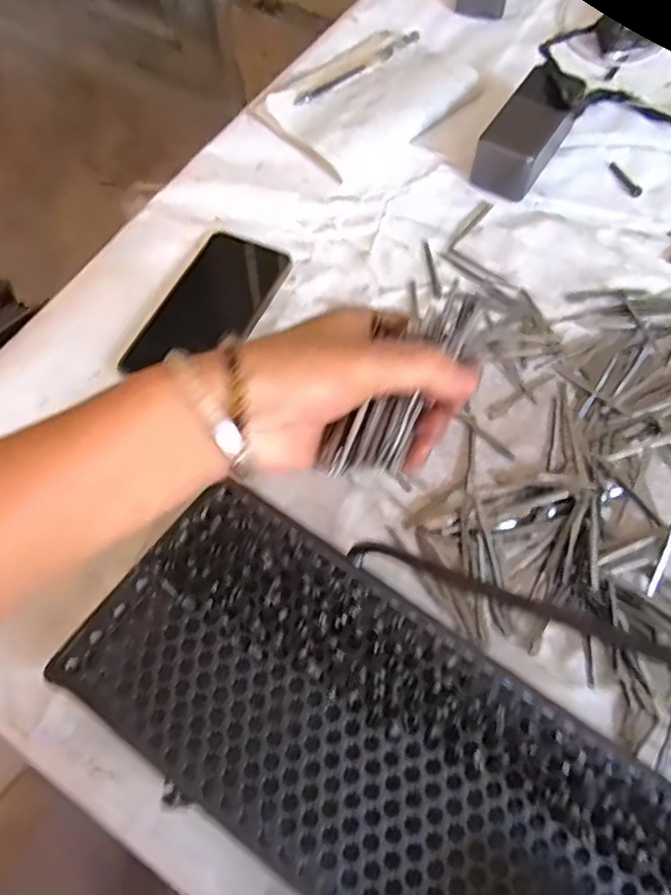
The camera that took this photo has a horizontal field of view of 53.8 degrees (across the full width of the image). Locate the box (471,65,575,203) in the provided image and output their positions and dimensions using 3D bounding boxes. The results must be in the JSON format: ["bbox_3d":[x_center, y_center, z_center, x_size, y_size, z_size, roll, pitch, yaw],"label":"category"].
[{"bbox_3d":[0.178,-0.289,0.613,0.056,0.048,0.130,28,66,15],"label":"box"}]

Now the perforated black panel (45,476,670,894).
[{"bbox_3d":[0.127,0.212,0.287,0.580,0.024,0.140,32,67,16],"label":"perforated black panel"}]

